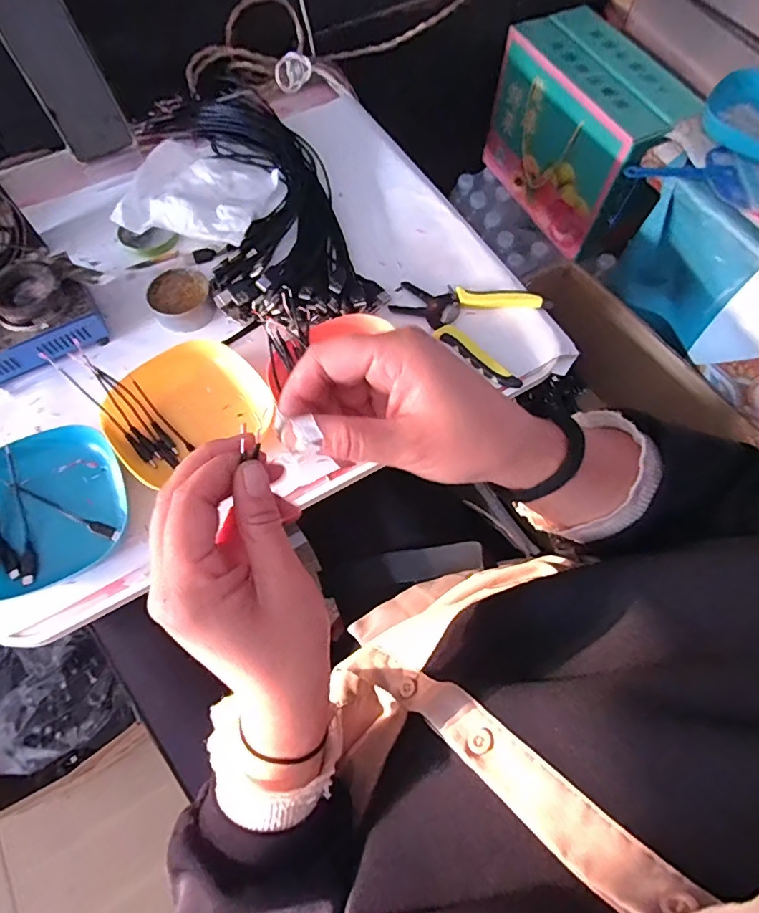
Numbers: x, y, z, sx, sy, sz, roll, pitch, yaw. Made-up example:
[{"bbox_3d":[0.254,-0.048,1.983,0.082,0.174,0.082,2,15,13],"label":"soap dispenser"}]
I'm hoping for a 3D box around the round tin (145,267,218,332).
[{"bbox_3d":[-0.207,-0.164,0.515,0.062,0.026,0.063,0,68,0],"label":"round tin"}]

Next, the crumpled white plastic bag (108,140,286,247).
[{"bbox_3d":[-0.204,-0.312,0.575,0.150,0.032,0.163,21,69,8],"label":"crumpled white plastic bag"}]

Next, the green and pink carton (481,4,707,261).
[{"bbox_3d":[0.360,-0.577,0.885,0.152,0.234,0.330,-26,70,-11],"label":"green and pink carton"}]

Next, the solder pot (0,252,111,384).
[{"bbox_3d":[-0.361,-0.136,0.489,0.160,0.060,0.106,-30,71,-12],"label":"solder pot"}]

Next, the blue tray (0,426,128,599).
[{"bbox_3d":[-0.294,0.045,0.424,0.133,0.028,0.126,-25,70,-10],"label":"blue tray"}]

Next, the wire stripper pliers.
[{"bbox_3d":[0.103,-0.154,0.518,0.159,0.012,0.116,35,72,13],"label":"wire stripper pliers"}]

